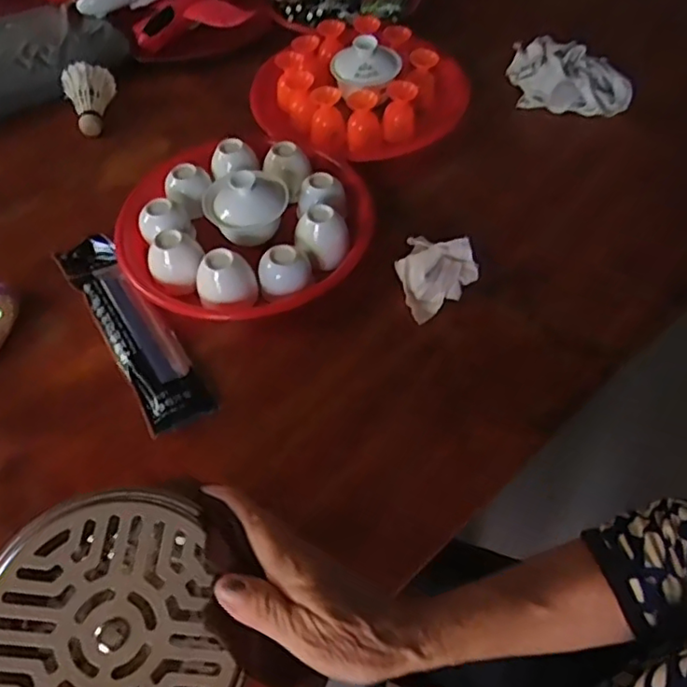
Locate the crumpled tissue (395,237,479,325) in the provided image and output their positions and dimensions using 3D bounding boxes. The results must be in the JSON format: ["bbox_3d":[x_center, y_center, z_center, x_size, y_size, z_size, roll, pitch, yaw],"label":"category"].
[{"bbox_3d":[0.081,-0.072,0.578,0.077,0.041,0.072,-32,61,-18],"label":"crumpled tissue"}]

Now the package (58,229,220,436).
[{"bbox_3d":[-0.198,-0.021,0.560,0.055,0.012,0.242,-30,60,-17],"label":"package"}]

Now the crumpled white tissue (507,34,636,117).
[{"bbox_3d":[0.276,-0.333,0.751,0.164,0.053,0.094,29,62,20],"label":"crumpled white tissue"}]

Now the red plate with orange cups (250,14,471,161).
[{"bbox_3d":[0.022,-0.304,0.737,0.218,0.085,0.198,-39,62,-22],"label":"red plate with orange cups"}]

